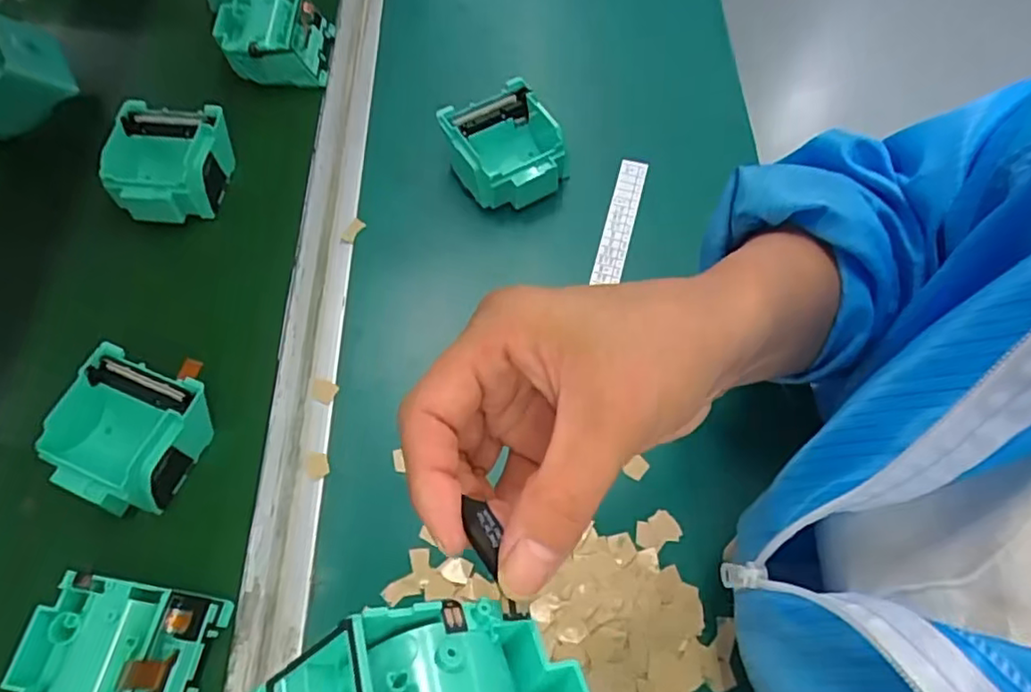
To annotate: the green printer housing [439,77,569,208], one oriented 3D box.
[{"bbox_3d":[-0.009,-0.143,0.463,0.077,0.041,0.081,-23,68,-11],"label":"green printer housing"}]

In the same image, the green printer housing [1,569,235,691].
[{"bbox_3d":[-0.199,0.157,0.316,0.078,0.041,0.073,7,65,2],"label":"green printer housing"}]

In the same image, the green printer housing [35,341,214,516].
[{"bbox_3d":[-0.222,0.047,0.371,0.076,0.039,0.094,19,66,7],"label":"green printer housing"}]

